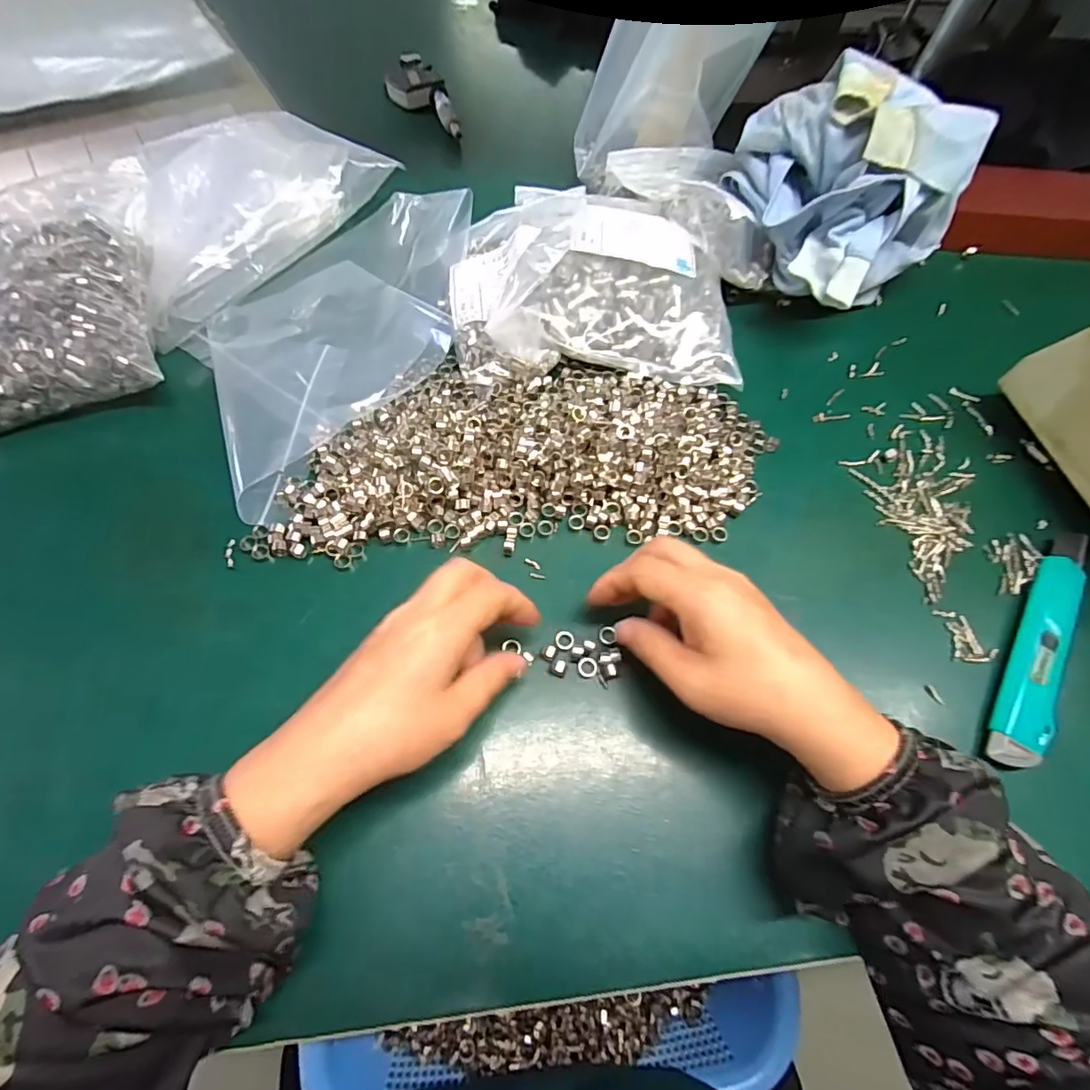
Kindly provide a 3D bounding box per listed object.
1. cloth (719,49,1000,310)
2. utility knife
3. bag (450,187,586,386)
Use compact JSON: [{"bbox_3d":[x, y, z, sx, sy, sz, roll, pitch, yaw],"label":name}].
[{"bbox_3d":[0.224,-0.272,0.418,0.138,0.127,0.163,-27,69,-16],"label":"cloth"},{"bbox_3d":[0.297,0.056,0.318,0.027,0.018,0.173,34,67,13],"label":"utility knife"},{"bbox_3d":[-0.028,-0.191,0.387,0.090,0.059,0.133,11,64,1],"label":"bag"}]

